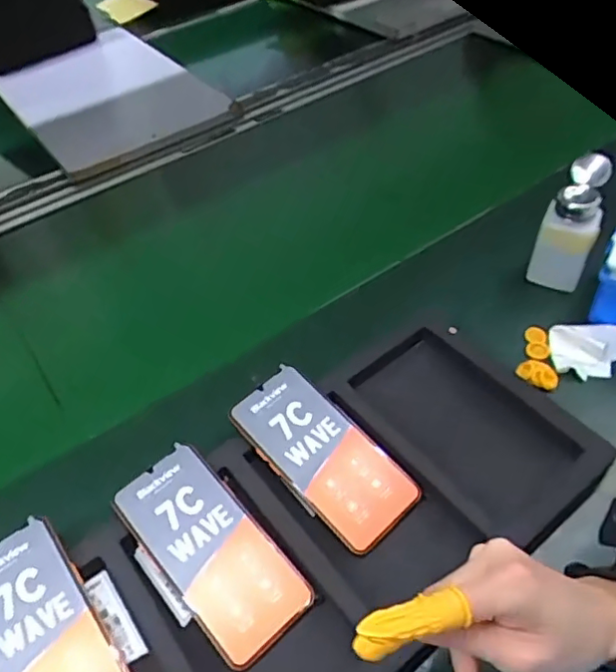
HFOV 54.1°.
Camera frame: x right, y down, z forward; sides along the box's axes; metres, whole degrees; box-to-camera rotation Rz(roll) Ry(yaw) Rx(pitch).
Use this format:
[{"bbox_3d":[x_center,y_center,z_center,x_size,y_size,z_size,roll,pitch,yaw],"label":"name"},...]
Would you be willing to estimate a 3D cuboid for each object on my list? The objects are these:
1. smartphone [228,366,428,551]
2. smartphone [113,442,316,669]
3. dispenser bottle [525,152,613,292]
[{"bbox_3d":[0.013,0.098,0.505,0.076,0.008,0.160,-40,68,-18],"label":"smartphone"},{"bbox_3d":[-0.074,0.162,0.461,0.077,0.016,0.159,-36,67,-26],"label":"smartphone"},{"bbox_3d":[0.263,-0.112,0.606,0.056,0.126,0.049,17,50,21],"label":"dispenser bottle"}]

